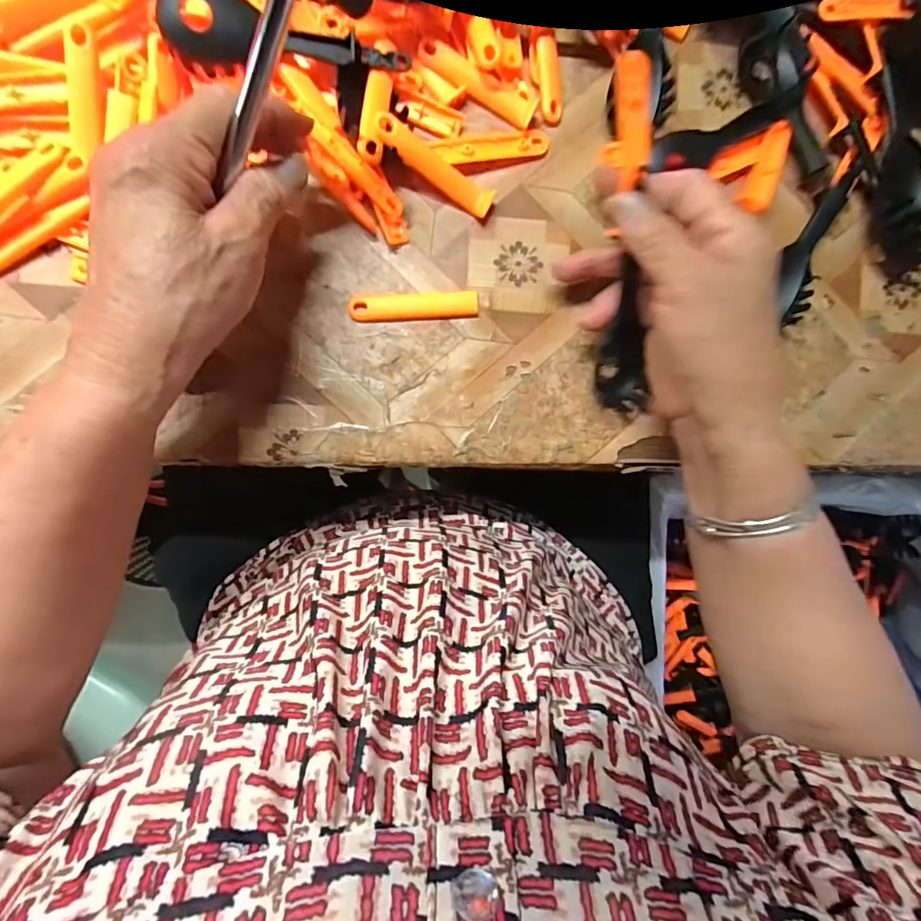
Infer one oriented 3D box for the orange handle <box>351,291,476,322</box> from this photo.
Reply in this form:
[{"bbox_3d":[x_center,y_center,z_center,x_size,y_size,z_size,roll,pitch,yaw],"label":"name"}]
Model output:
[{"bbox_3d":[-0.028,-0.092,0.292,0.075,0.006,0.016,-4,91,-6],"label":"orange handle"}]

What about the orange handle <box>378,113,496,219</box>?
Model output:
[{"bbox_3d":[-0.013,-0.167,0.279,0.072,0.007,0.016,31,88,-19],"label":"orange handle"}]

